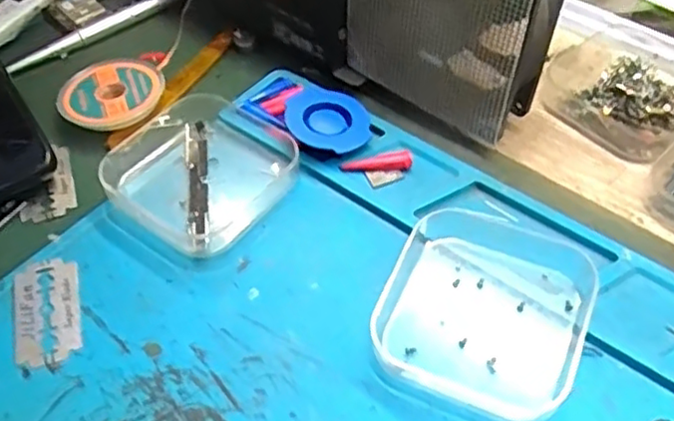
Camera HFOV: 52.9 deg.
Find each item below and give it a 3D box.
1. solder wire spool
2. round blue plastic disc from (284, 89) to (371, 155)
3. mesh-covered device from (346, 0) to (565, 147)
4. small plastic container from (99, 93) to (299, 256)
[{"bbox_3d":[-0.097,-0.051,0.297,0.042,0.010,0.042,-2,50,2],"label":"solder wire spool"},{"bbox_3d":[-0.004,-0.035,0.279,0.035,0.011,0.031,5,51,8],"label":"round blue plastic disc"},{"bbox_3d":[0.043,-0.076,0.265,0.079,0.083,0.026,29,58,24],"label":"mesh-covered device"},{"bbox_3d":[-0.054,-0.019,0.270,0.065,0.015,0.067,32,59,26],"label":"small plastic container"}]

